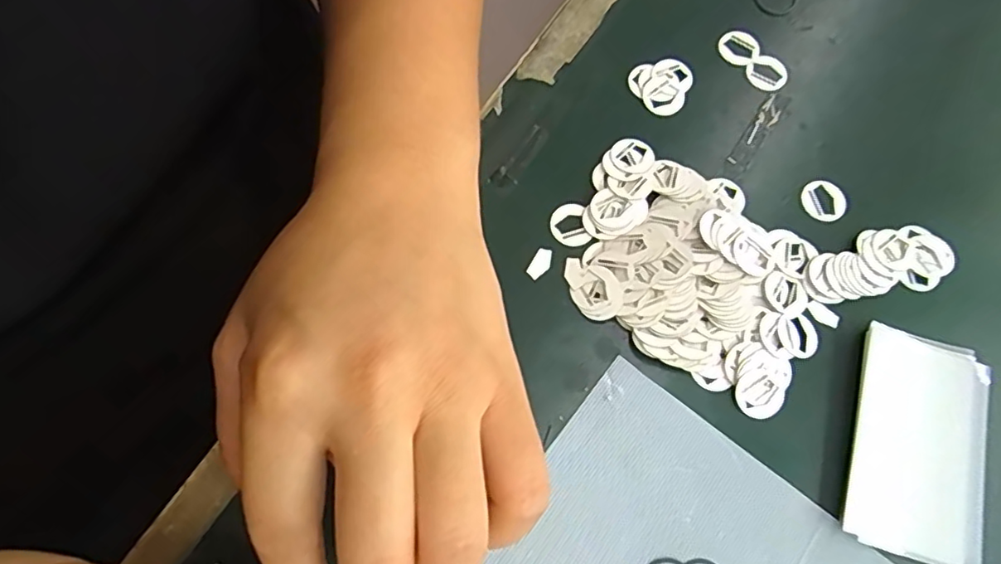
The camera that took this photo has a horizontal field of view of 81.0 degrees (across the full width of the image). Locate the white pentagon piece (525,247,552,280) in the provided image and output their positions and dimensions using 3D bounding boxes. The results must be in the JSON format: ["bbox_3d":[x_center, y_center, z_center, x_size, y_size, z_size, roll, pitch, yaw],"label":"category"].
[{"bbox_3d":[0.016,-0.007,0.232,0.007,0.004,0.013,30,74,8],"label":"white pentagon piece"}]

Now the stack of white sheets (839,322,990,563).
[{"bbox_3d":[0.150,0.057,0.211,0.042,0.009,0.078,18,72,4],"label":"stack of white sheets"}]

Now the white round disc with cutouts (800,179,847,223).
[{"bbox_3d":[0.135,-0.034,0.244,0.018,0.004,0.015,40,75,10],"label":"white round disc with cutouts"}]

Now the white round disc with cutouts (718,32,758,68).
[{"bbox_3d":[0.108,-0.107,0.266,0.017,0.004,0.015,28,73,7],"label":"white round disc with cutouts"}]

